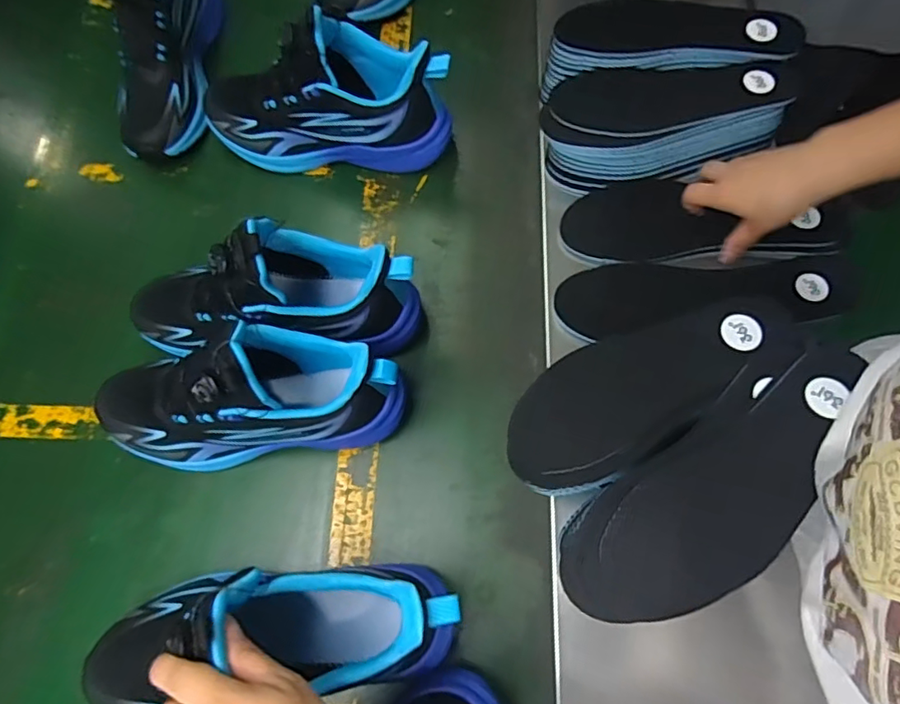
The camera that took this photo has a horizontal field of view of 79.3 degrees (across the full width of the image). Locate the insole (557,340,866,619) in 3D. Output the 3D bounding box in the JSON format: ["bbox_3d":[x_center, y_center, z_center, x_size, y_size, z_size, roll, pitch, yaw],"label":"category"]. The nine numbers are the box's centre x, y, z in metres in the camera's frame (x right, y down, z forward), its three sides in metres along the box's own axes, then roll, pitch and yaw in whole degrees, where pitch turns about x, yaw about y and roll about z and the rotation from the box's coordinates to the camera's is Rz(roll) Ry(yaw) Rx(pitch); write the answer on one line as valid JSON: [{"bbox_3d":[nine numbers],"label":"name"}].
[{"bbox_3d":[0.174,0.083,0.343,0.234,0.021,0.083,-39,74,-5],"label":"insole"}]

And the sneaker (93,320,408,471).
[{"bbox_3d":[-0.178,0.036,0.455,0.265,0.138,0.093,2,66,-3],"label":"sneaker"}]

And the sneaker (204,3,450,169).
[{"bbox_3d":[-0.134,-0.276,0.565,0.265,0.133,0.094,8,66,0],"label":"sneaker"}]

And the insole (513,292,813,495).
[{"bbox_3d":[0.139,0.022,0.378,0.213,0.013,0.084,-27,70,0],"label":"insole"}]

